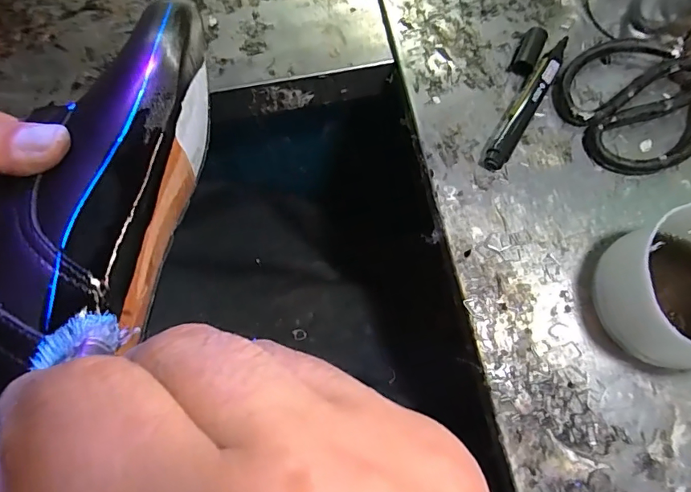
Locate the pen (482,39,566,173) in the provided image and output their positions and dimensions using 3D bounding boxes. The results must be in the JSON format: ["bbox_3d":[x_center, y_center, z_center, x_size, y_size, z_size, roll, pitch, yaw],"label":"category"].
[{"bbox_3d":[0.138,-0.109,0.338,0.017,0.019,0.122,31,76,9],"label":"pen"}]

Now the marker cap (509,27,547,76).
[{"bbox_3d":[0.143,-0.151,0.349,0.017,0.014,0.038,27,75,8],"label":"marker cap"}]

